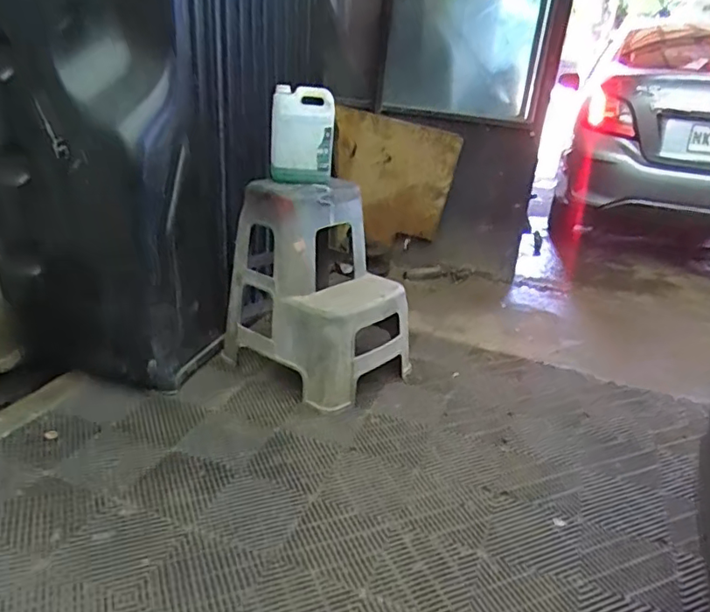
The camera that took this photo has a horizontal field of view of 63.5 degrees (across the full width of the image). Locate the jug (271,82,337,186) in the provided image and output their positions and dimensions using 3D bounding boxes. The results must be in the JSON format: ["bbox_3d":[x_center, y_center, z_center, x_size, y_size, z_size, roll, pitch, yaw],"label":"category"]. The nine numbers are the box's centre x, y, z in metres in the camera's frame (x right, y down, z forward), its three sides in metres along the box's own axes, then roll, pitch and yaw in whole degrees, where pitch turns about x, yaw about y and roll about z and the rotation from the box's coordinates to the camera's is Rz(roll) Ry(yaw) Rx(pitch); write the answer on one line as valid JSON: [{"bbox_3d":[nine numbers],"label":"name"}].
[{"bbox_3d":[-0.170,-0.535,1.821,0.199,0.268,0.119,1,23,-8],"label":"jug"}]

